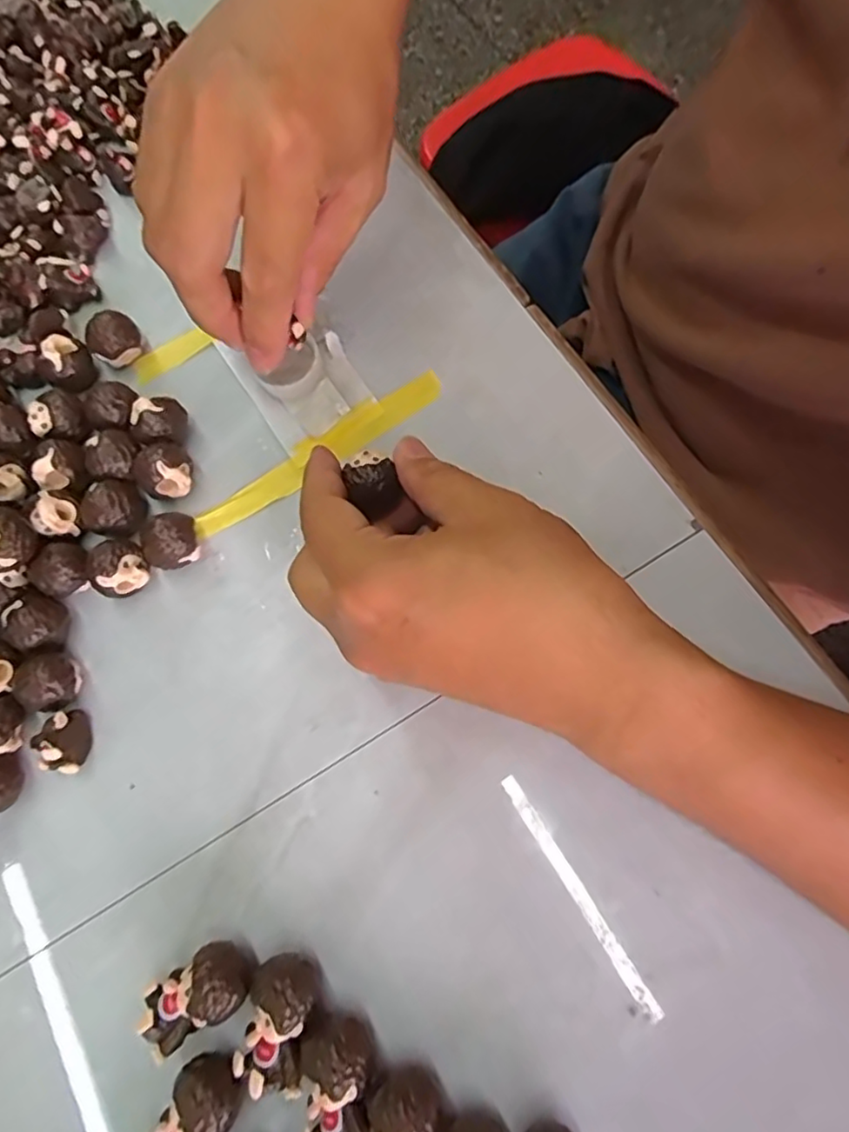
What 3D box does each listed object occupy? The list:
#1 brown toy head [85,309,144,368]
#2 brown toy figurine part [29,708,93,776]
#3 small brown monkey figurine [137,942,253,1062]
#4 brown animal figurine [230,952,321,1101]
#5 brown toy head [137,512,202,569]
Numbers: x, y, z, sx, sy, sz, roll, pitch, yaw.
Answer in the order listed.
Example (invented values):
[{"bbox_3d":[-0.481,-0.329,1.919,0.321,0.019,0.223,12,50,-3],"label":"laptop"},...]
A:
[{"bbox_3d":[-0.153,-0.111,0.309,0.024,0.023,0.021,-44,75,-7],"label":"brown toy head"},{"bbox_3d":[-0.152,0.074,0.261,0.024,0.017,0.023,0,75,1],"label":"brown toy figurine part"},{"bbox_3d":[-0.084,0.158,0.230,0.041,0.029,0.024,-37,74,-5],"label":"small brown monkey figurine"},{"bbox_3d":[-0.052,0.164,0.224,0.024,0.026,0.039,10,76,4],"label":"brown animal figurine"},{"bbox_3d":[-0.113,-0.010,0.278,0.026,0.022,0.021,-14,73,1],"label":"brown toy head"}]

